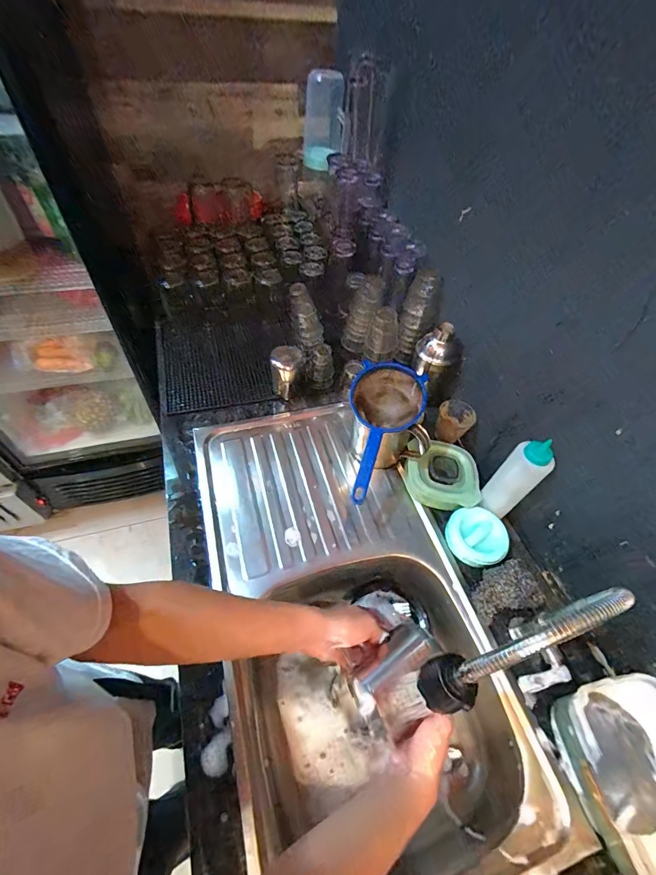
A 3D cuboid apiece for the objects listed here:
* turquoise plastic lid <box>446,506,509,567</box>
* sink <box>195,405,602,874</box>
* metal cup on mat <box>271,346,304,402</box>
[{"bbox_3d":[0.259,0.174,0.660,0.098,0.026,0.103,2,53,-3],"label":"turquoise plastic lid"},{"bbox_3d":[0.017,0.276,0.657,0.387,0.134,0.743,-12,55,-14],"label":"sink"},{"bbox_3d":[-0.090,-0.142,0.829,0.070,0.100,0.081,-3,54,-7],"label":"metal cup on mat"}]

